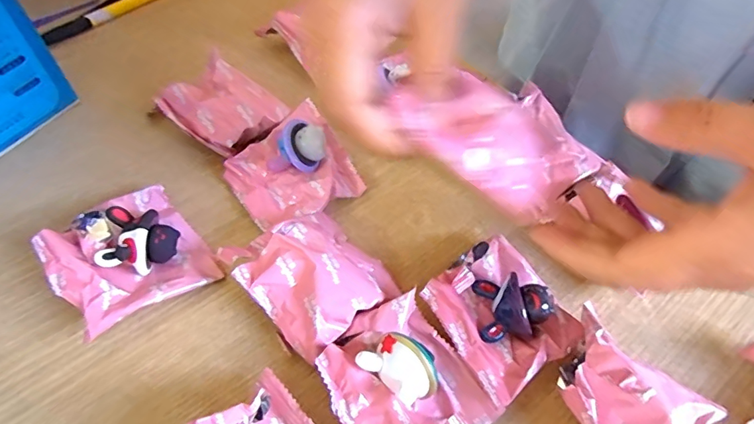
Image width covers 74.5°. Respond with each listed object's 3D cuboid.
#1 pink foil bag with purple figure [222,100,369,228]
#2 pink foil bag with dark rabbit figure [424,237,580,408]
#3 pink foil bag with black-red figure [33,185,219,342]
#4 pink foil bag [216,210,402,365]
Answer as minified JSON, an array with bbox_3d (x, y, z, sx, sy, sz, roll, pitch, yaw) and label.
[{"bbox_3d":[-0.052,-0.030,0.301,0.071,0.033,0.071,-30,62,-21],"label":"pink foil bag with purple figure"},{"bbox_3d":[0.063,0.048,0.251,0.062,0.027,0.069,-29,62,-21],"label":"pink foil bag with dark rabbit figure"},{"bbox_3d":[-0.133,0.021,0.264,0.069,0.031,0.071,-33,63,-22],"label":"pink foil bag with black-red figure"},{"bbox_3d":[-0.033,0.033,0.260,0.065,0.031,0.069,-34,63,-23],"label":"pink foil bag"}]

